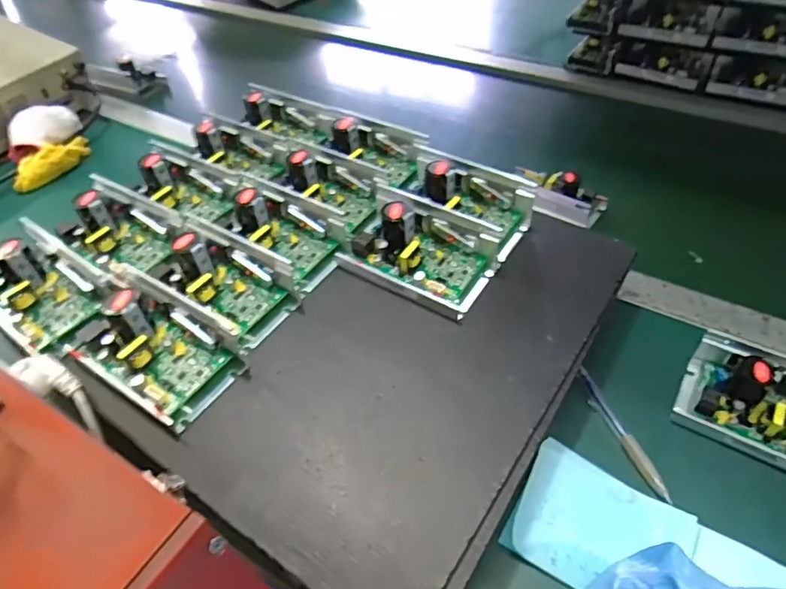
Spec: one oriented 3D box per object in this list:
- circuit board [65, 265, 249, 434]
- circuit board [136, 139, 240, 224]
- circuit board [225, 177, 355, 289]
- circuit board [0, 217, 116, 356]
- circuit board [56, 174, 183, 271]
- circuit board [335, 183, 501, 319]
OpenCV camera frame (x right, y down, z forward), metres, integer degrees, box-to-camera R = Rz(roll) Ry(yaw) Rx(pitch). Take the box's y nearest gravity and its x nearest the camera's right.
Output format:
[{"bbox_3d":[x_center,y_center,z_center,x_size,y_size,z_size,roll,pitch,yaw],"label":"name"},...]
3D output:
[{"bbox_3d":[-0.190,0.034,0.412,0.131,0.056,0.088,26,54,22],"label":"circuit board"},{"bbox_3d":[-0.214,-0.116,0.543,0.119,0.044,0.070,25,53,22],"label":"circuit board"},{"bbox_3d":[-0.108,-0.064,0.497,0.123,0.053,0.071,21,52,19],"label":"circuit board"},{"bbox_3d":[-0.306,-0.007,0.446,0.102,0.045,0.076,26,54,22],"label":"circuit board"},{"bbox_3d":[-0.262,-0.065,0.496,0.113,0.042,0.073,24,53,21],"label":"circuit board"},{"bbox_3d":[0.022,-0.049,0.473,0.139,0.044,0.093,22,52,20],"label":"circuit board"}]

